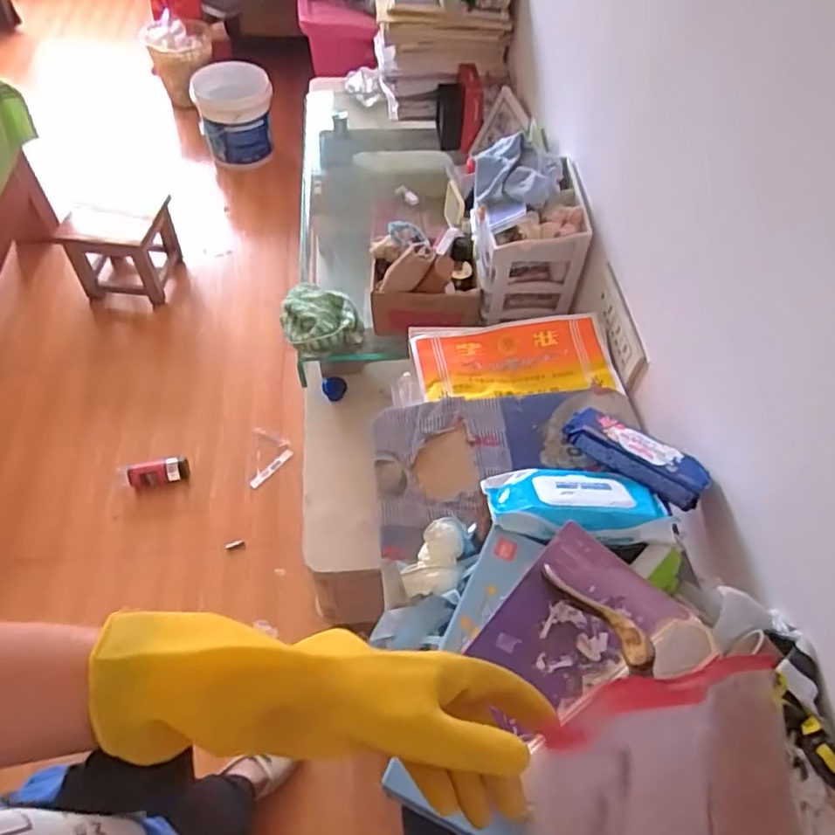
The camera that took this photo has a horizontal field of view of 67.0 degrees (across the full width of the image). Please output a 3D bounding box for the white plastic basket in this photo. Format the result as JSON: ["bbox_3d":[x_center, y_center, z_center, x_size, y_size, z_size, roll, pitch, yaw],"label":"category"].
[{"bbox_3d":[0.182,-0.291,1.073,0.163,0.195,0.167,0,56,-3],"label":"white plastic basket"}]

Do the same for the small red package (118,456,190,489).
[{"bbox_3d":[-0.623,0.139,1.503,0.155,0.063,0.064,-12,57,-11],"label":"small red package"}]

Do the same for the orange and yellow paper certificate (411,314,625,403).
[{"bbox_3d":[0.139,-0.088,0.909,0.282,0.039,0.123,-2,56,-5],"label":"orange and yellow paper certificate"}]

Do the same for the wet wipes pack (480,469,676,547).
[{"bbox_3d":[0.163,0.096,0.654,0.180,0.055,0.101,0,29,0],"label":"wet wipes pack"}]

